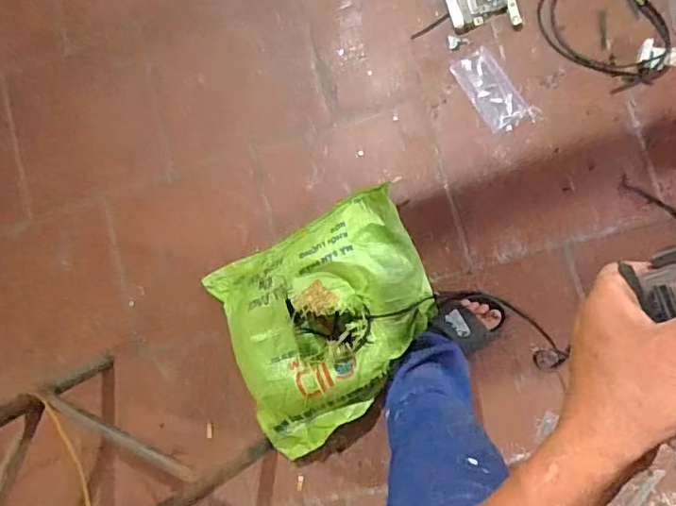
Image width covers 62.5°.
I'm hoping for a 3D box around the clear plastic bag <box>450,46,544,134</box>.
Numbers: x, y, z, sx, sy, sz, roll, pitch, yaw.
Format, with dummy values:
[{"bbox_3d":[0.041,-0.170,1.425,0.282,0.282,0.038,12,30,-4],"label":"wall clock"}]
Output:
[{"bbox_3d":[0.338,-0.349,1.209,0.101,0.007,0.203,-35,81,6],"label":"clear plastic bag"}]

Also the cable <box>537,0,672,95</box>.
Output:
[{"bbox_3d":[0.565,-0.476,1.170,0.295,0.024,0.188,43,94,11],"label":"cable"}]

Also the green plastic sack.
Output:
[{"bbox_3d":[-0.013,0.145,1.204,0.460,0.160,0.436,-28,81,8],"label":"green plastic sack"}]

